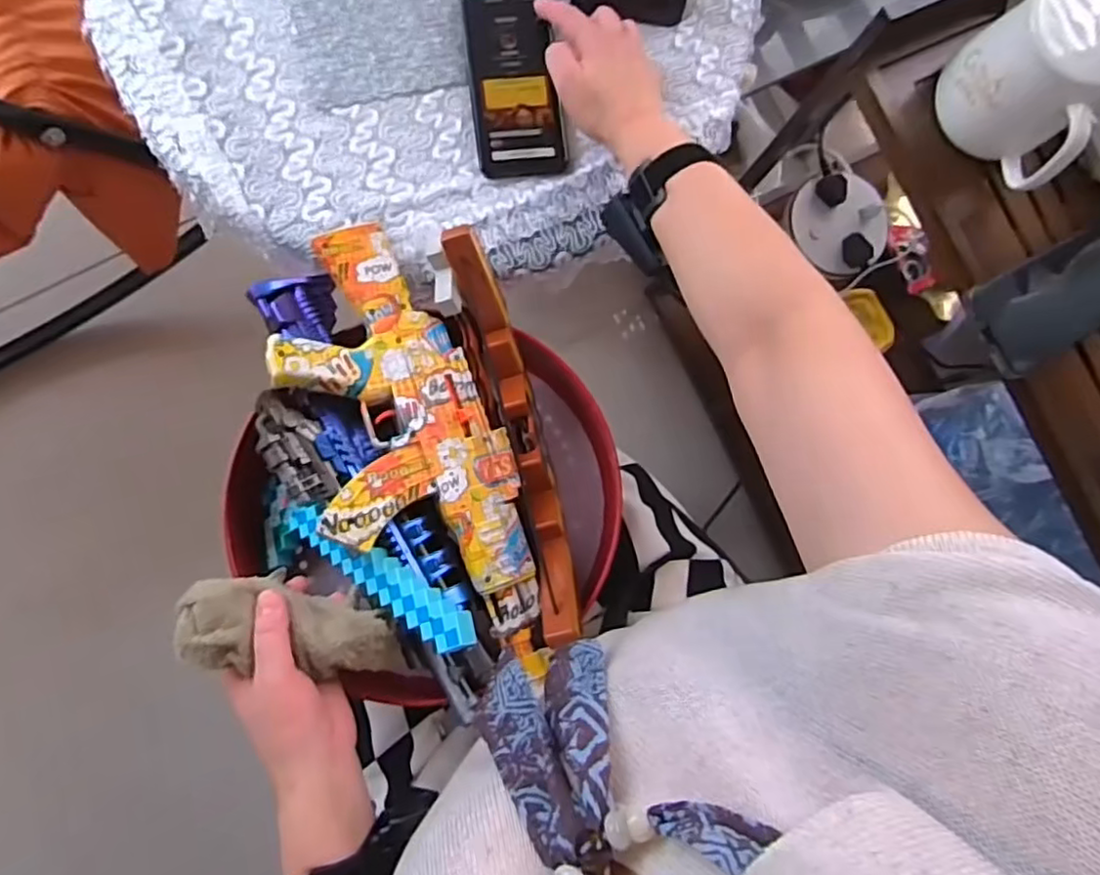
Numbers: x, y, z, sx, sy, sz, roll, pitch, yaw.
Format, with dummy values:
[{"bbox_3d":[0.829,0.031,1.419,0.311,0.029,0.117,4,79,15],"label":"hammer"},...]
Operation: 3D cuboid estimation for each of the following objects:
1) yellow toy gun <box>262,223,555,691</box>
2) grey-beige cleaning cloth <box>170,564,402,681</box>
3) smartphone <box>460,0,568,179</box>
[{"bbox_3d":[-0.106,0.007,0.493,0.138,0.063,0.353,-20,88,-7],"label":"yellow toy gun"},{"bbox_3d":[-0.175,0.133,0.464,0.155,0.066,0.056,15,83,-22],"label":"grey-beige cleaning cloth"},{"bbox_3d":[-0.033,-0.310,0.571,0.076,0.013,0.161,-10,90,-7],"label":"smartphone"}]

